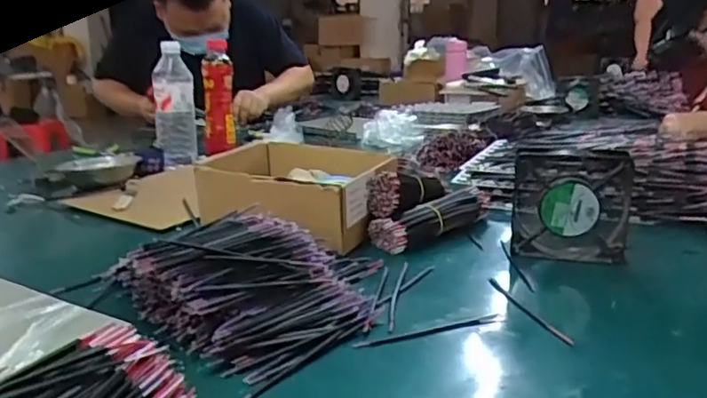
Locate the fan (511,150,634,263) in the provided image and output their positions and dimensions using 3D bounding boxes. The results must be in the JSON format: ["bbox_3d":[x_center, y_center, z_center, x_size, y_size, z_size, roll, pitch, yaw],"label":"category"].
[{"bbox_3d":[0.234,0.008,0.654,0.118,0.114,0.036,4,16,13],"label":"fan"}]

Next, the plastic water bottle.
[{"bbox_3d":[-0.335,-0.174,1.130,0.076,0.212,0.081,-4,15,-10],"label":"plastic water bottle"}]

